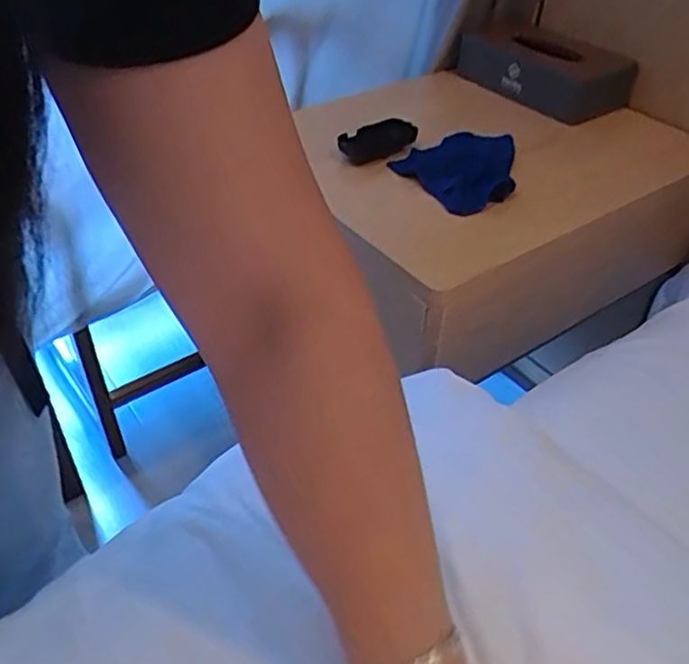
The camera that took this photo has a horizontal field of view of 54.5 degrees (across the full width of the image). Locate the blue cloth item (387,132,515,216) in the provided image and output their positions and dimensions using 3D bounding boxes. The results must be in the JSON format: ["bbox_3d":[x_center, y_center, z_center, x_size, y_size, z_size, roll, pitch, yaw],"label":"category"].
[{"bbox_3d":[0.163,-0.213,0.861,0.170,0.020,0.160,-24,49,-28],"label":"blue cloth item"}]

